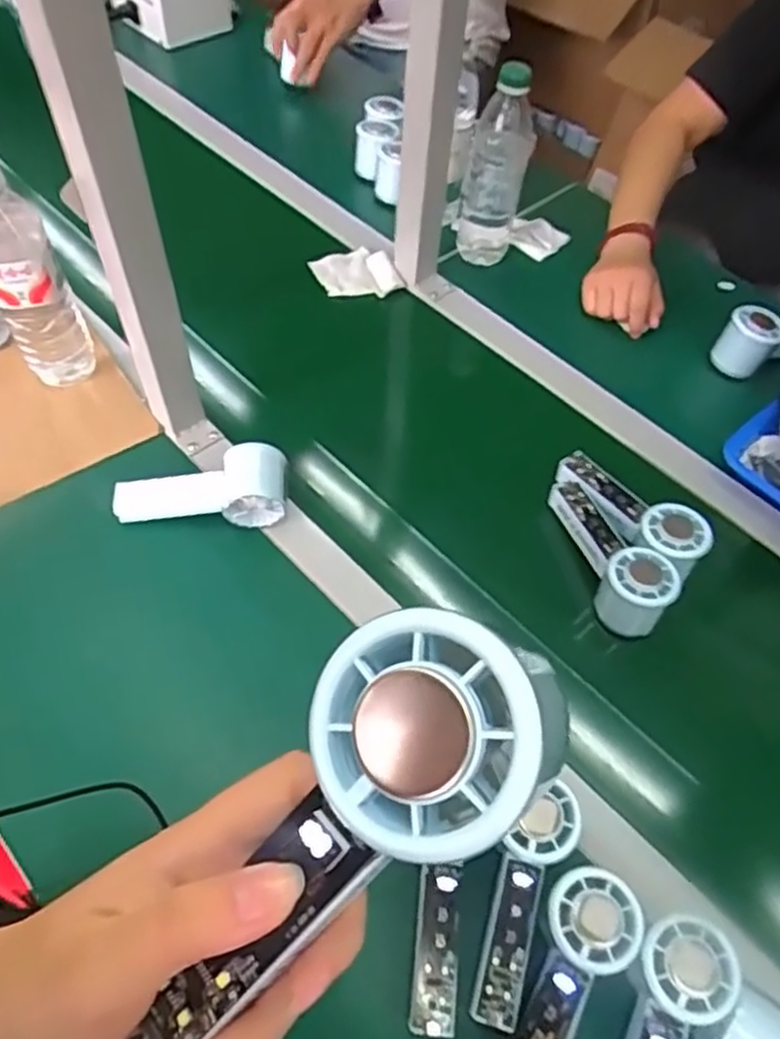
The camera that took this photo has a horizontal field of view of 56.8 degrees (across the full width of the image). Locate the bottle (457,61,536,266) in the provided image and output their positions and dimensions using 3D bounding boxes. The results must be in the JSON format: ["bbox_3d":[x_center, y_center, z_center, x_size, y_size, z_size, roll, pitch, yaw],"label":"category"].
[{"bbox_3d":[0.119,-0.390,0.810,0.070,0.201,0.063,9,57,3],"label":"bottle"}]

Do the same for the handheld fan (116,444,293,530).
[{"bbox_3d":[-0.166,-0.022,0.639,0.148,0.052,0.063,-8,57,-8],"label":"handheld fan"}]

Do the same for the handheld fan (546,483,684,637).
[{"bbox_3d":[0.193,0.028,0.624,0.059,0.058,0.160,-12,58,-10],"label":"handheld fan"}]

